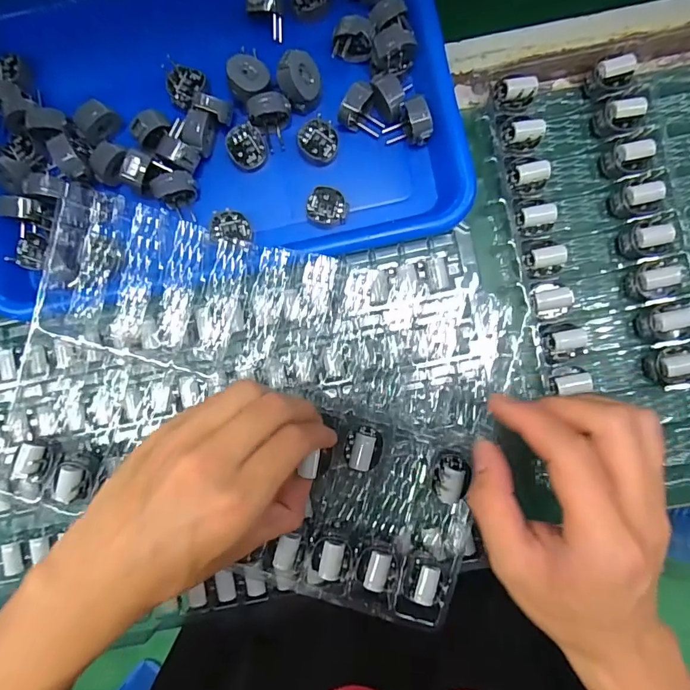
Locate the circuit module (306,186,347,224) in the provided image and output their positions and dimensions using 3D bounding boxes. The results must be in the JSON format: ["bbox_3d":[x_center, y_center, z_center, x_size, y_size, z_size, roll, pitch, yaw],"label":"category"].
[{"bbox_3d":[-0.012,-0.094,0.315,0.027,0.014,0.024,3,88,2],"label":"circuit module"}]

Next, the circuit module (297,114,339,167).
[{"bbox_3d":[-0.018,-0.140,0.316,0.029,0.013,0.027,38,89,3],"label":"circuit module"}]

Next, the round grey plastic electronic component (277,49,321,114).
[{"bbox_3d":[-0.030,-0.174,0.303,0.017,0.038,0.024,18,75,40],"label":"round grey plastic electronic component"}]

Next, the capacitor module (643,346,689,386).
[{"bbox_3d":[0.215,0.013,0.296,0.029,0.022,0.024,-8,87,2],"label":"capacitor module"}]

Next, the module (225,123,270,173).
[{"bbox_3d":[-0.067,-0.136,0.316,0.027,0.009,0.030,-27,87,1],"label":"module"}]

